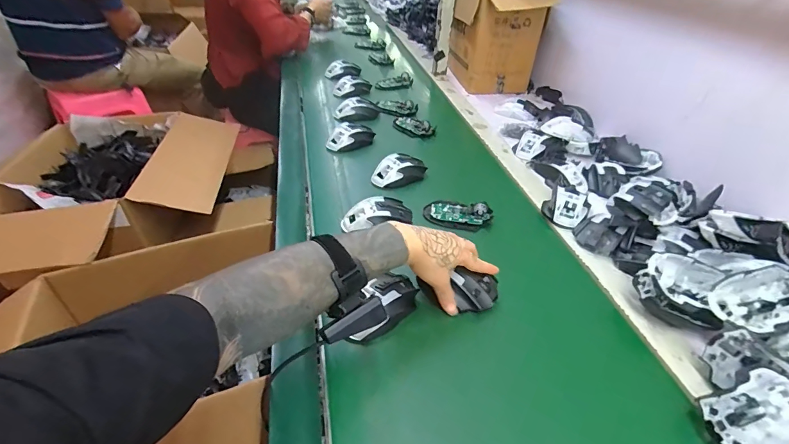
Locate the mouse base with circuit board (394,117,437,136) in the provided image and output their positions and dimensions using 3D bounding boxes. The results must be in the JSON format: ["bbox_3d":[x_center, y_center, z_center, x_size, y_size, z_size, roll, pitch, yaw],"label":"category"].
[{"bbox_3d":[0.046,-0.233,0.966,0.108,0.030,0.063,25,43,27],"label":"mouse base with circuit board"}]

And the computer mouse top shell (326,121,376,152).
[{"bbox_3d":[-0.098,-0.193,0.895,0.114,0.039,0.053,-19,42,-25],"label":"computer mouse top shell"}]

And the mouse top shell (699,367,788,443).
[{"bbox_3d":[0.372,0.198,0.410,0.112,0.032,0.069,-18,58,-8],"label":"mouse top shell"}]

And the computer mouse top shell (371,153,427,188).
[{"bbox_3d":[0.010,-0.101,0.785,0.110,0.038,0.066,-25,45,-30],"label":"computer mouse top shell"}]

